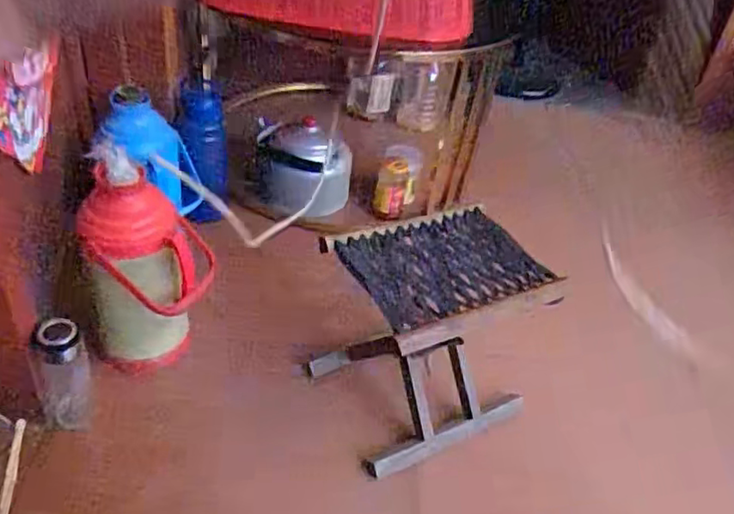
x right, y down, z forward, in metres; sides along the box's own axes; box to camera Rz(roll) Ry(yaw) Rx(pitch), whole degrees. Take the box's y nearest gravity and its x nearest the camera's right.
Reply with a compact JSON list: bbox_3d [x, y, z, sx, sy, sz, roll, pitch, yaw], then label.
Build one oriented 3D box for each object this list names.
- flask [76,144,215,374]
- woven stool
[{"bbox_3d":[-0.357,0.027,1.041,0.185,0.382,0.143,6,41,-2],"label":"flask"},{"bbox_3d":[0.103,0.136,1.061,0.303,0.326,0.265,-19,47,-27],"label":"woven stool"}]

